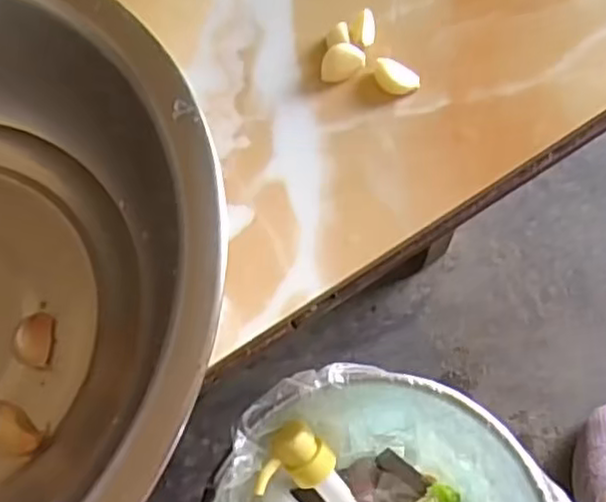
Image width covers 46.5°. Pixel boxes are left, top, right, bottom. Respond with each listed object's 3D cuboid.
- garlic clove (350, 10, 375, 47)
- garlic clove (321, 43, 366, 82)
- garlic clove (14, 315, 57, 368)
[{"bbox_3d":[0.031,-0.113,0.360,0.012,0.010,0.019,5,68,4],"label":"garlic clove"},{"bbox_3d":[0.020,-0.094,0.354,0.022,0.012,0.015,-4,68,0],"label":"garlic clove"},{"bbox_3d":[-0.115,0.038,0.304,0.013,0.011,0.023,0,68,2],"label":"garlic clove"}]

